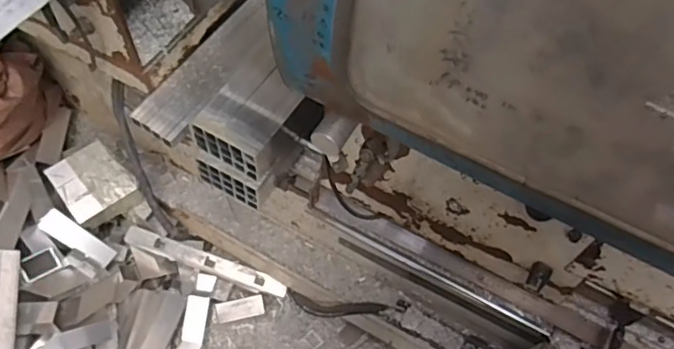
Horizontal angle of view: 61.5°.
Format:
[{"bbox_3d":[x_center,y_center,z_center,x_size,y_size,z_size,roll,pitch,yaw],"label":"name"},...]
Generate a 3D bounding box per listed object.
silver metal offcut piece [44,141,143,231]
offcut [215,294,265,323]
[{"bbox_3d":[-0.559,0.017,1.301,0.152,0.052,0.161,-33,95,-11],"label":"silver metal offcut piece"},{"bbox_3d":[-0.239,0.332,1.404,0.112,0.021,0.051,-9,60,-8],"label":"offcut"}]

